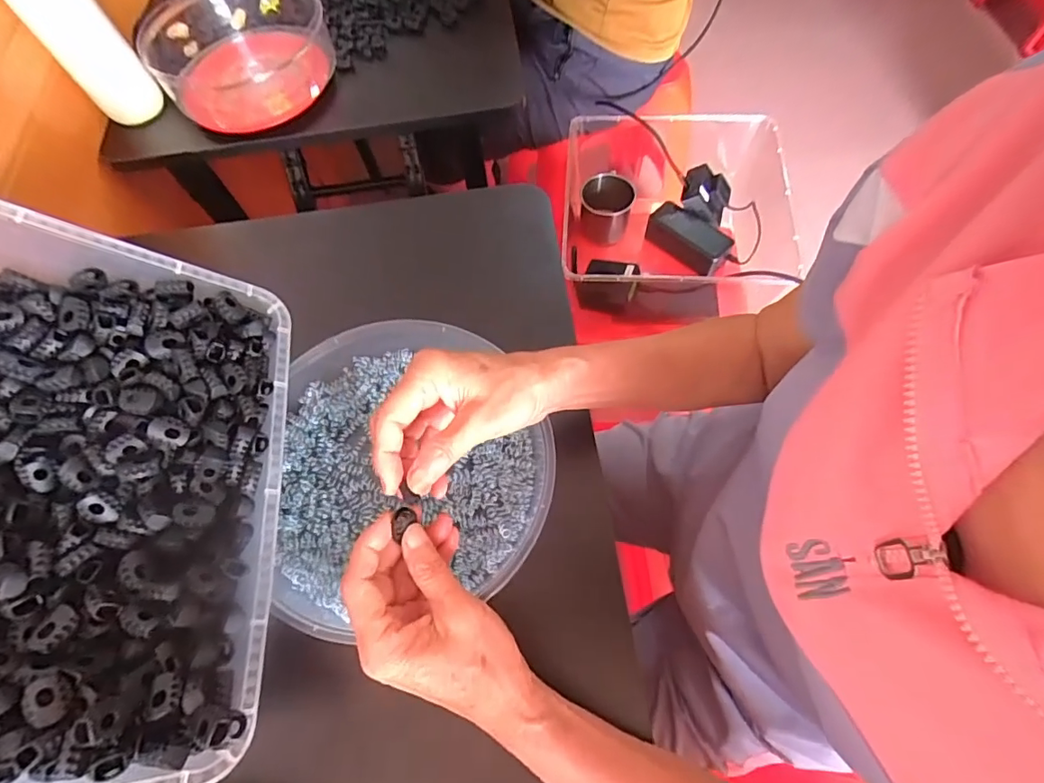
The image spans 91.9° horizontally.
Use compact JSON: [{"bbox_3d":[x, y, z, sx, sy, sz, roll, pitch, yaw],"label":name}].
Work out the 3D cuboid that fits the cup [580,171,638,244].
[{"bbox_3d":[0.137,-0.294,0.821,0.082,0.078,0.092,8,66,7],"label":"cup"}]

